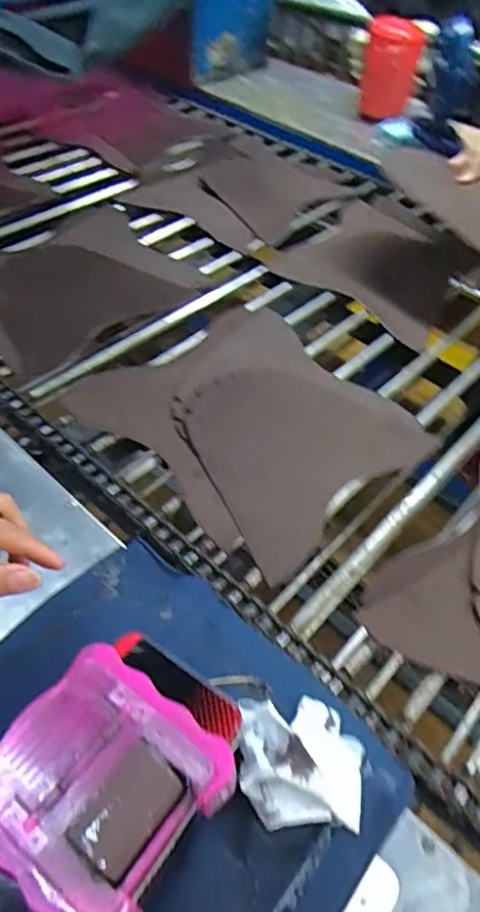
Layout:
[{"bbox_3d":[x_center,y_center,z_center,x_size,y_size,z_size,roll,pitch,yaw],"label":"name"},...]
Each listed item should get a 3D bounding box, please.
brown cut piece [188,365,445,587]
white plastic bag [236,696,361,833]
[{"bbox_3d":[0.080,-0.019,0.671,0.247,0.030,0.235,-22,55,-20],"label":"brown cut piece"},{"bbox_3d":[0.044,0.208,0.408,0.086,0.048,0.082,1,51,-5],"label":"white plastic bag"}]

